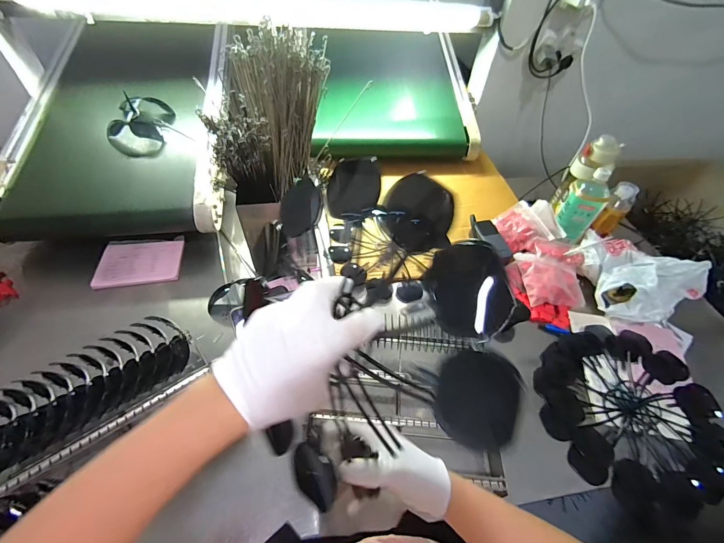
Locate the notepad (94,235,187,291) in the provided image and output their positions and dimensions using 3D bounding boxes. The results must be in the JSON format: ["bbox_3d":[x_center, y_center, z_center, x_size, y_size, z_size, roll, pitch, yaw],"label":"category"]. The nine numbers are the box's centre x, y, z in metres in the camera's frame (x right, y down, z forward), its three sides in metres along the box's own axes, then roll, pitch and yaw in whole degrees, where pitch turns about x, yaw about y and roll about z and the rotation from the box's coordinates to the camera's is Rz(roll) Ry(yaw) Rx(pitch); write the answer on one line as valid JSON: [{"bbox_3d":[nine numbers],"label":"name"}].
[{"bbox_3d":[-0.525,-0.028,0.774,0.170,0.020,0.141,-8,52,-12],"label":"notepad"}]

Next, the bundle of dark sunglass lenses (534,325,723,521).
[{"bbox_3d":[0.507,0.266,0.647,0.331,0.080,0.347,-35,62,-28],"label":"bundle of dark sunglass lenses"}]

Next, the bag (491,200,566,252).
[{"bbox_3d":[0.436,-0.129,0.856,0.150,0.033,0.140,-17,56,3],"label":"bag"}]

